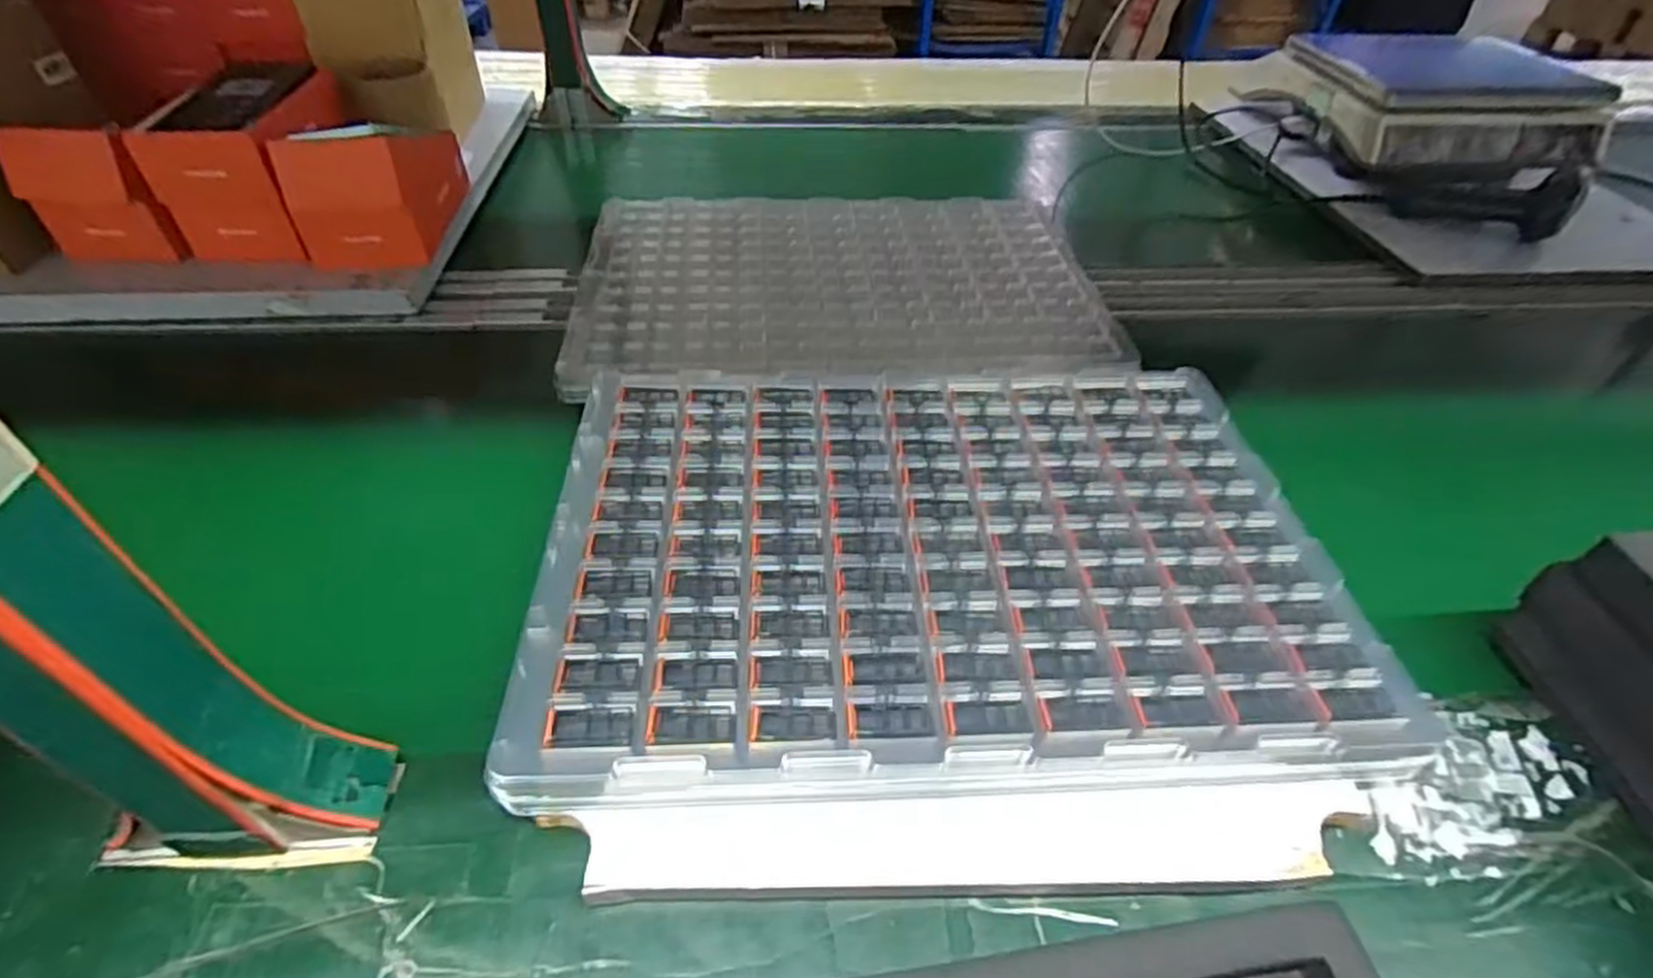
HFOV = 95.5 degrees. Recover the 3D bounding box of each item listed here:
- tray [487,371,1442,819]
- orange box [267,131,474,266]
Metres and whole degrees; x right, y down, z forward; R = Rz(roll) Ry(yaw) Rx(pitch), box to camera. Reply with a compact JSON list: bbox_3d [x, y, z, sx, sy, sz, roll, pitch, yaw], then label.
[{"bbox_3d":[0.066,0.032,0.444,0.439,0.015,0.300,-1,44,-4],"label":"tray"},{"bbox_3d":[-0.416,-0.293,0.698,0.103,0.107,0.186,-2,44,-5],"label":"orange box"}]

